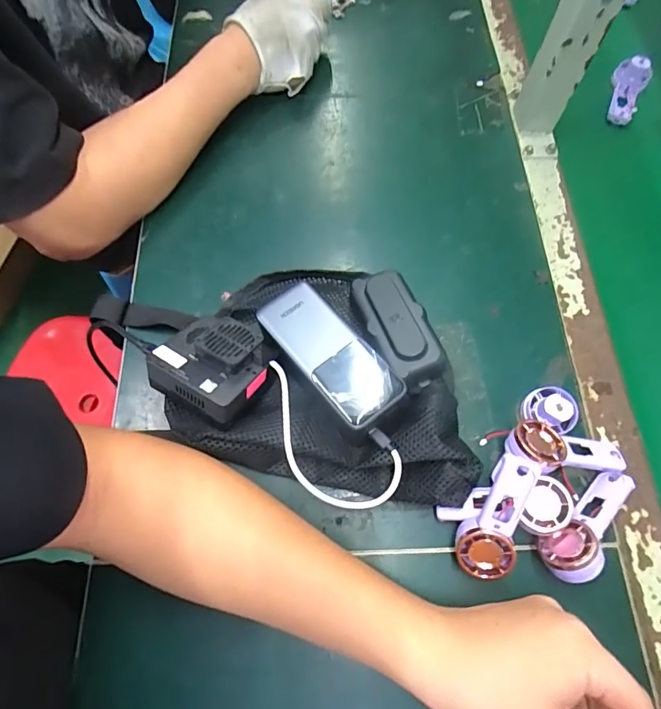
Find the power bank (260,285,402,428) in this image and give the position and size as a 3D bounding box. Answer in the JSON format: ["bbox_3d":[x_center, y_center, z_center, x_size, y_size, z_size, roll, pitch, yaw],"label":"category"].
[{"bbox_3d":[-0.002,-0.002,0.340,0.050,0.020,0.125,-38,72,-14],"label":"power bank"}]

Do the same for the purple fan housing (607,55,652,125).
[{"bbox_3d":[0.348,-0.310,0.519,0.040,0.033,0.083,26,70,11],"label":"purple fan housing"}]

